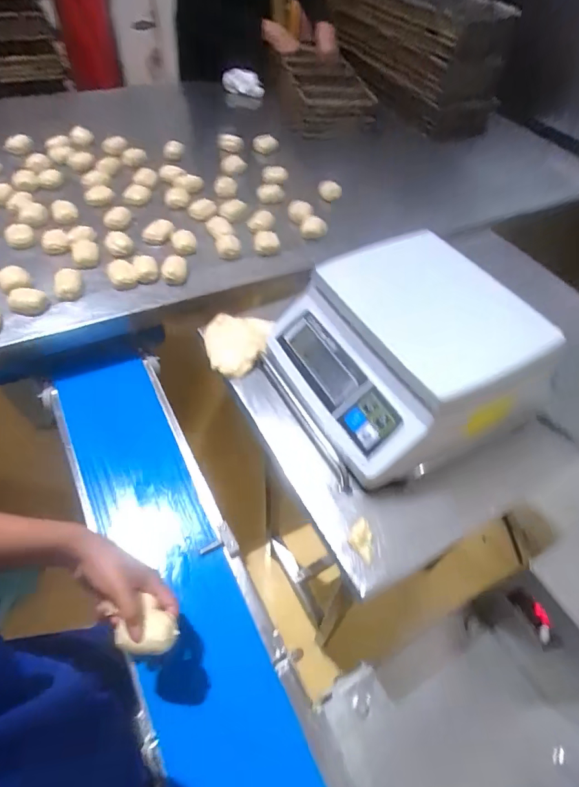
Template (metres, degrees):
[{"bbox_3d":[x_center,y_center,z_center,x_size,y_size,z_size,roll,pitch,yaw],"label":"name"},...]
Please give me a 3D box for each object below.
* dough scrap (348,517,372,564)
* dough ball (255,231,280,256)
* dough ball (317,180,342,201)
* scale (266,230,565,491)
[{"bbox_3d":[0.073,0.149,0.447,0.022,0.007,0.041,9,52,2],"label":"dough scrap"},{"bbox_3d":[-0.046,-0.306,0.883,0.051,0.027,0.045,2,52,-3],"label":"dough ball"},{"bbox_3d":[0.092,-0.461,0.995,0.054,0.042,0.032,11,52,4],"label":"dough ball"},{"bbox_3d":[0.128,-0.064,0.527,0.245,0.128,0.277,-24,58,-21],"label":"scale"}]

